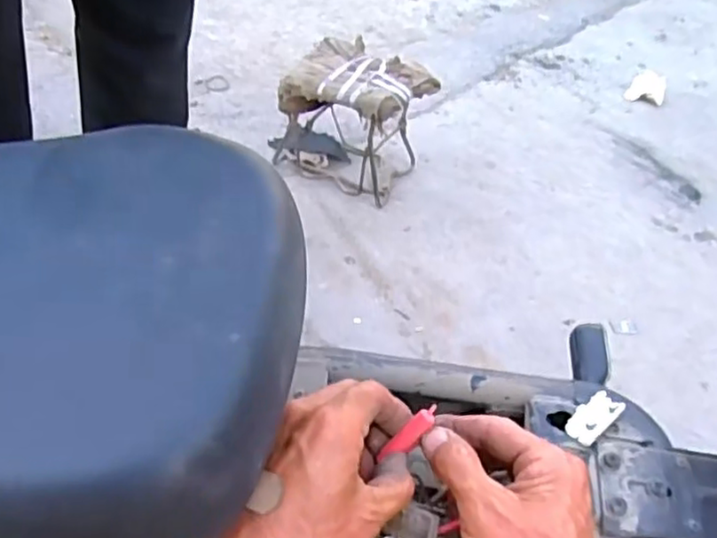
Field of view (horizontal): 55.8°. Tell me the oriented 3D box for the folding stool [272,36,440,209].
[{"bbox_3d":[-0.023,-0.311,1.427,0.298,0.258,0.193,24,50,16],"label":"folding stool"}]

